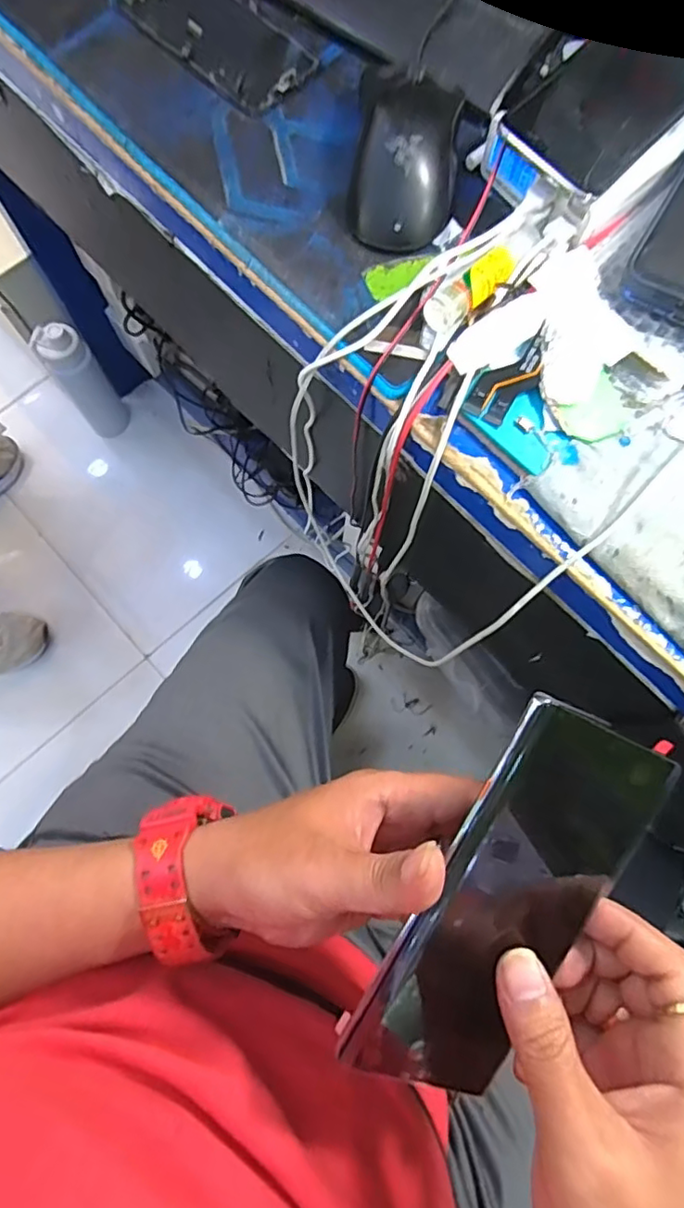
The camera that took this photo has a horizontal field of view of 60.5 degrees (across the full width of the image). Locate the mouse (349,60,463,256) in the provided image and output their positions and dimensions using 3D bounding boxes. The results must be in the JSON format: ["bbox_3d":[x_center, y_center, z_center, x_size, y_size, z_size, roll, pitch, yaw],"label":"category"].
[{"bbox_3d":[0.040,-0.285,0.365,0.061,0.034,0.119,8,76,1],"label":"mouse"}]

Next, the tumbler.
[{"bbox_3d":[-0.472,-0.407,1.076,0.083,0.281,0.069,-38,80,-10],"label":"tumbler"}]

